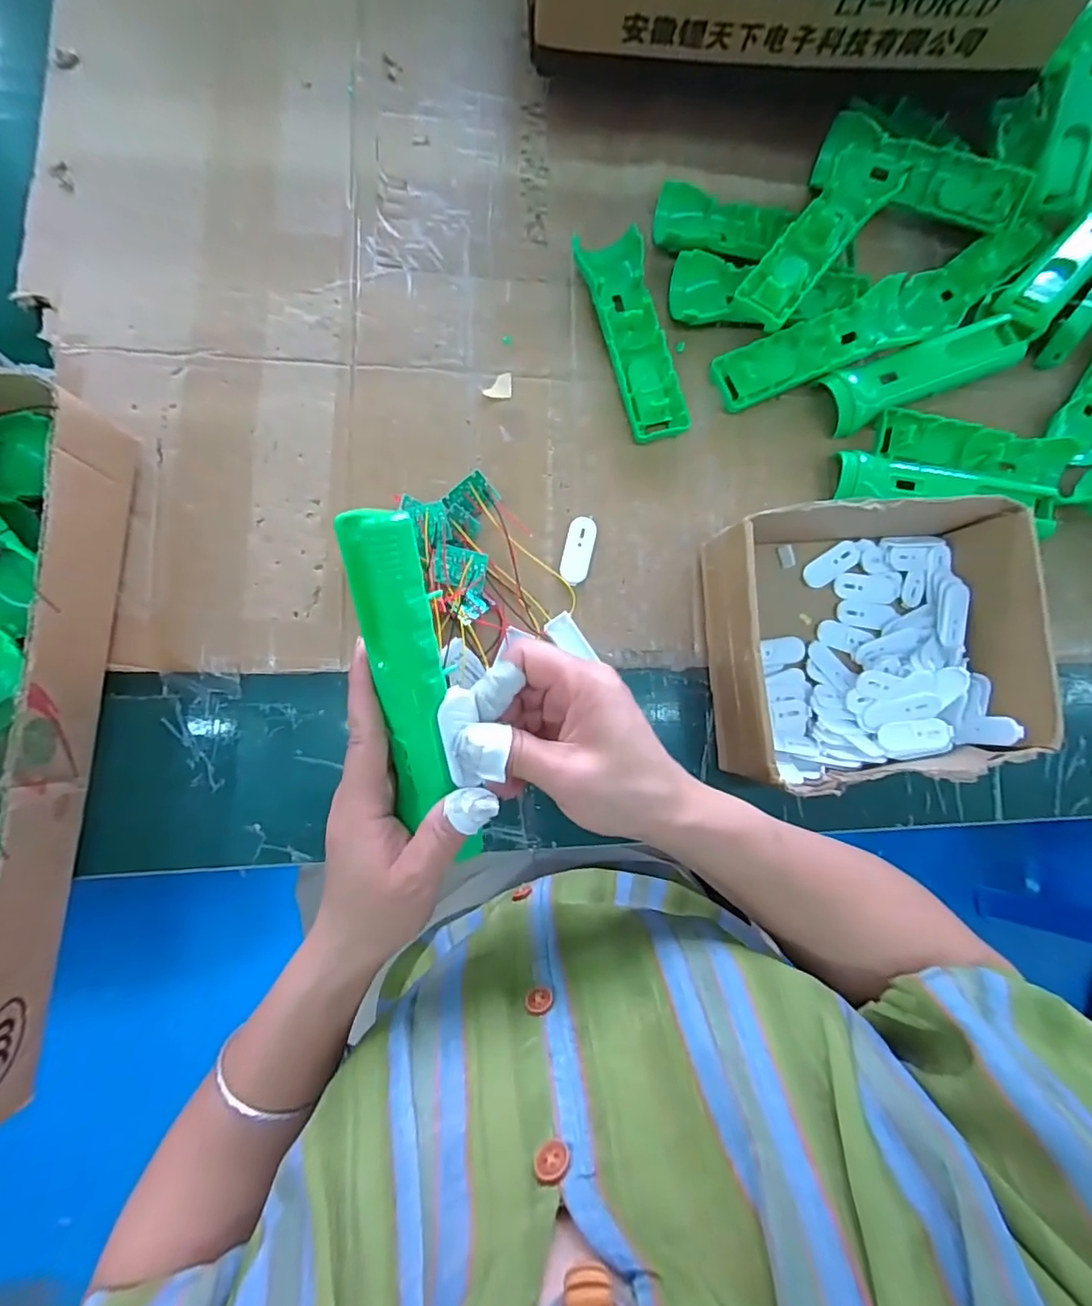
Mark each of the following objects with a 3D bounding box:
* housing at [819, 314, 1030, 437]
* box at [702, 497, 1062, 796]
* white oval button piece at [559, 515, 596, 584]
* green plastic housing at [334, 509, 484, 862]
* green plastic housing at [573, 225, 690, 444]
[{"bbox_3d":[0.294,-0.221,0.430,0.167,0.025,0.048,-23,85,-7],"label":"housing"},{"bbox_3d":[0.226,-0.010,0.377,0.207,0.066,0.182,-5,83,-5],"label":"box"},{"bbox_3d":[0.024,-0.074,0.399,0.022,0.005,0.048,13,81,-3],"label":"white oval button piece"},{"bbox_3d":[-0.056,0.018,0.239,0.034,0.025,0.158,-6,115,-5],"label":"green plastic housing"},{"bbox_3d":[0.064,-0.237,0.416,0.049,0.026,0.157,-13,83,-6],"label":"green plastic housing"}]

